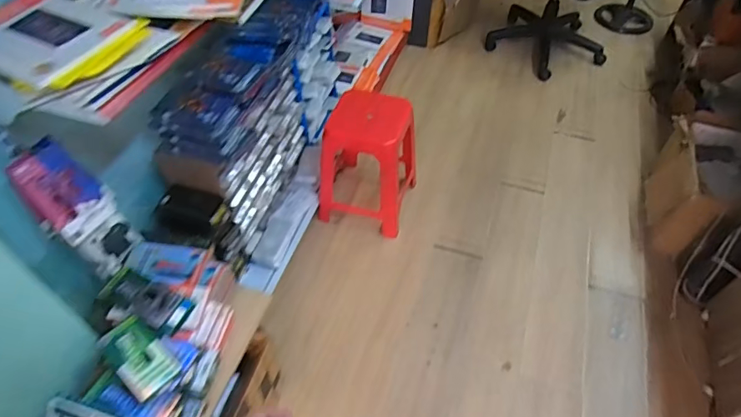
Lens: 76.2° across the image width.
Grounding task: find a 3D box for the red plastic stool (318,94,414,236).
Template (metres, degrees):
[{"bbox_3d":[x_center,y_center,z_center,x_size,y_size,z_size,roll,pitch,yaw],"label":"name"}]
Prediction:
[{"bbox_3d":[-0.003,-0.187,1.739,0.305,0.507,0.310,15,53,12],"label":"red plastic stool"}]

